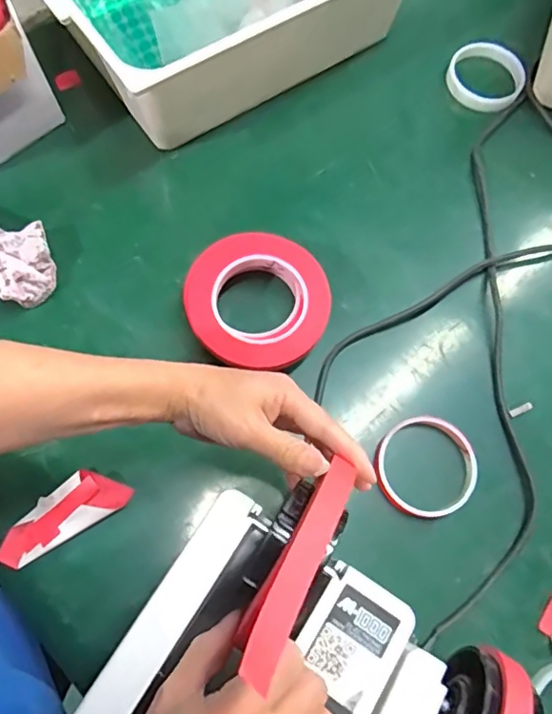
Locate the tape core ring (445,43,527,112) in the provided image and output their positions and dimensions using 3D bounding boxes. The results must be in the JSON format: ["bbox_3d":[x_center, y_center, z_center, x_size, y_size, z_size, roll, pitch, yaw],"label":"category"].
[{"bbox_3d":[0.236,-0.315,0.609,0.084,0.020,0.077,1,71,-2],"label":"tape core ring"}]

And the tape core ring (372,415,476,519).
[{"bbox_3d":[0.130,0.094,0.468,0.087,0.009,0.083,1,71,-2],"label":"tape core ring"}]

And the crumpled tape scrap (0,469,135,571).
[{"bbox_3d":[-0.175,0.128,0.443,0.109,0.020,0.043,-29,75,-11],"label":"crumpled tape scrap"}]

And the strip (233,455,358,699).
[{"bbox_3d":[0.013,0.092,0.256,0.019,0.009,0.123,30,38,8],"label":"strip"}]

